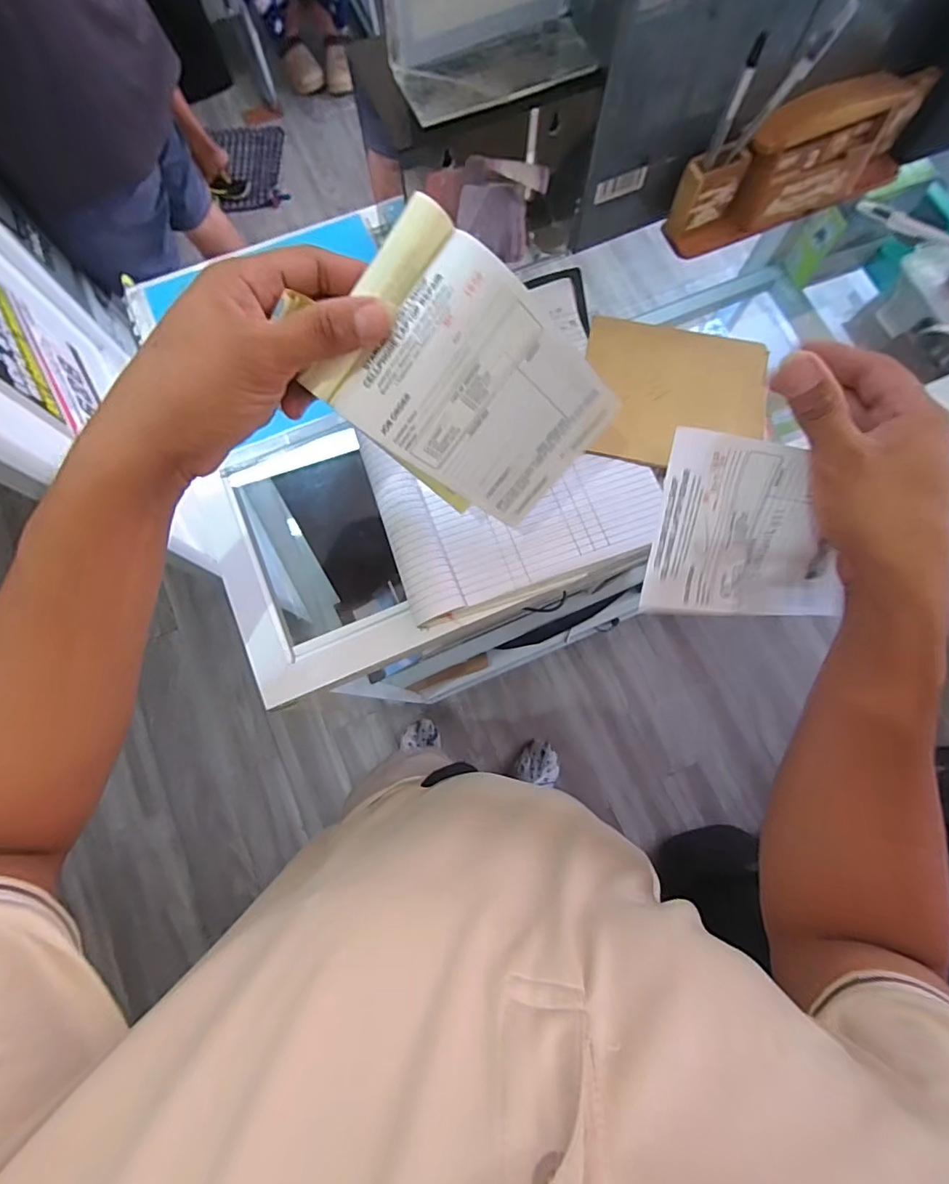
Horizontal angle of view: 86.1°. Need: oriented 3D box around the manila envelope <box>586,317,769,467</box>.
[{"bbox_3d":[0.176,-0.170,0.440,0.155,0.007,0.132,7,78,-3],"label":"manila envelope"}]

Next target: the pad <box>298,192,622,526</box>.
[{"bbox_3d":[0.003,-0.110,0.290,0.108,0.159,0.025,-51,40,13],"label":"pad"}]

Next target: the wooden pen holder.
[{"bbox_3d":[0.284,-0.371,0.436,0.230,0.086,0.049,-25,78,-5],"label":"wooden pen holder"}]

